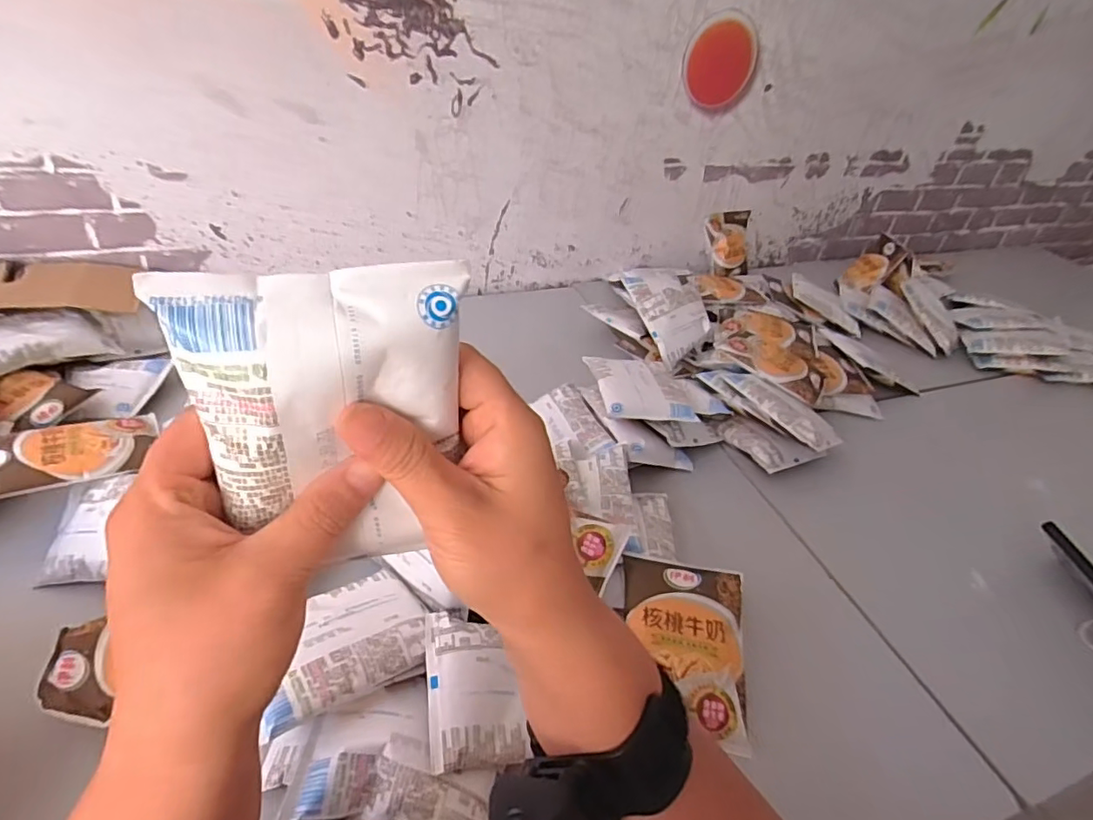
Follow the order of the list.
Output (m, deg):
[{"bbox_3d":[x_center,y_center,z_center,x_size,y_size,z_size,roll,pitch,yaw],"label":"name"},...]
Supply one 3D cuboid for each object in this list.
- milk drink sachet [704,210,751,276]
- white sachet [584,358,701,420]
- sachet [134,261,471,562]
[{"bbox_3d":[0.337,-0.303,1.027,0.097,0.116,0.020,-25,18,-24],"label":"milk drink sachet"},{"bbox_3d":[0.106,-0.027,0.629,0.098,0.014,0.117,2,36,-13],"label":"white sachet"},{"bbox_3d":[-0.075,0.005,0.207,0.090,0.107,0.030,-7,41,-17],"label":"sachet"}]

